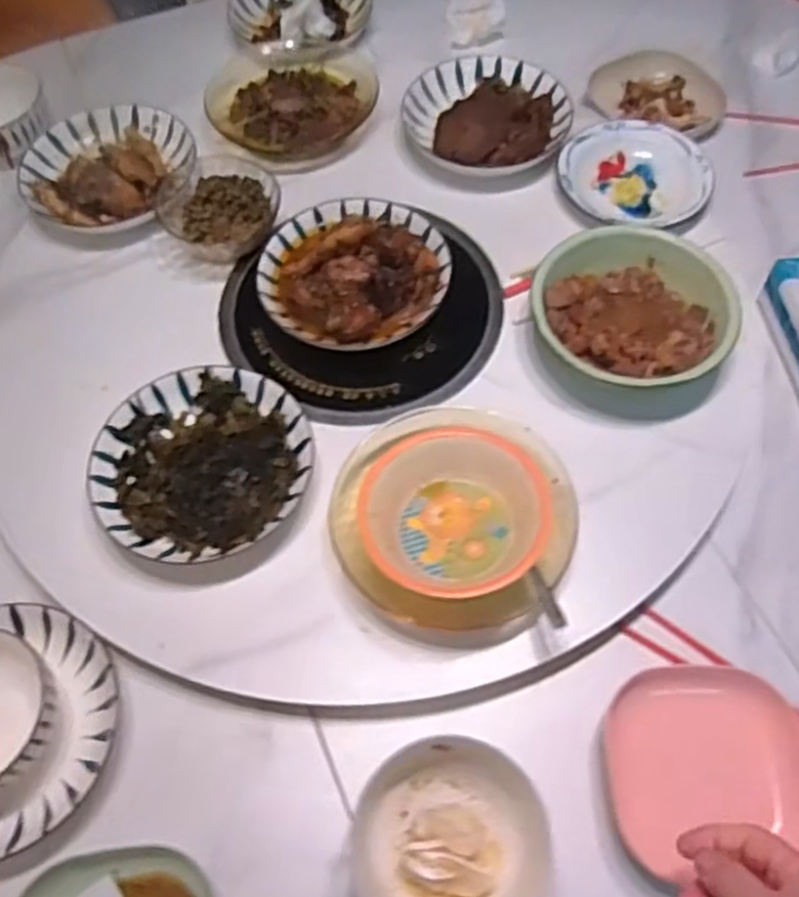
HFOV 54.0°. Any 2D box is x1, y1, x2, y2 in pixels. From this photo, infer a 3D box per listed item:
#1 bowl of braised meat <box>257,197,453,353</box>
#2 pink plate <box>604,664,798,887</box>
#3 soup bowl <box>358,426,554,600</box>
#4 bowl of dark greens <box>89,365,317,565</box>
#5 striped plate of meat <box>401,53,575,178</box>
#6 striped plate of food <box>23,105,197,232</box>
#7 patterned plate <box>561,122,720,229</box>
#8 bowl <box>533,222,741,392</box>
[{"bbox_3d":[-0.043,-0.168,0.742,0.176,0.049,0.173,-17,62,-8],"label":"bowl of braised meat"},{"bbox_3d":[0.219,0.223,0.559,0.135,0.029,0.127,-6,61,-3],"label":"pink plate"},{"bbox_3d":[0.039,0.049,0.584,0.136,0.049,0.126,-1,61,1],"label":"soup bowl"},{"bbox_3d":[-0.161,0.015,0.657,0.173,0.041,0.168,-1,61,1],"label":"bowl of dark greens"},{"bbox_3d":[0.095,-0.369,0.853,0.175,0.037,0.173,3,61,3],"label":"striped plate of meat"},{"bbox_3d":[-0.305,-0.302,0.824,0.173,0.034,0.179,-1,61,1],"label":"striped plate of food"},{"bbox_3d":[0.244,-0.282,0.818,0.147,0.025,0.155,0,62,1],"label":"patterned plate"},{"bbox_3d":[0.206,-0.122,0.707,0.170,0.057,0.165,-1,61,1],"label":"bowl"}]

